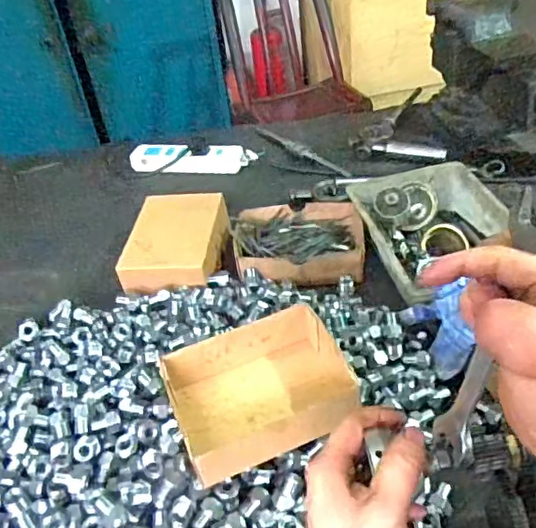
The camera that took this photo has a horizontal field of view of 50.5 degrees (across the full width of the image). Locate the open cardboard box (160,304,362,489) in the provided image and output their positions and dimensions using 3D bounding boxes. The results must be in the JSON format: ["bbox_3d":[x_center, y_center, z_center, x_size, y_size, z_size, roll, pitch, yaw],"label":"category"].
[{"bbox_3d":[-0.008,0.116,0.535,0.166,0.066,0.113,-22,40,-18],"label":"open cardboard box"}]

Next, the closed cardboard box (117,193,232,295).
[{"bbox_3d":[-0.124,-0.032,0.782,0.124,0.045,0.172,-2,38,7],"label":"closed cardboard box"}]

